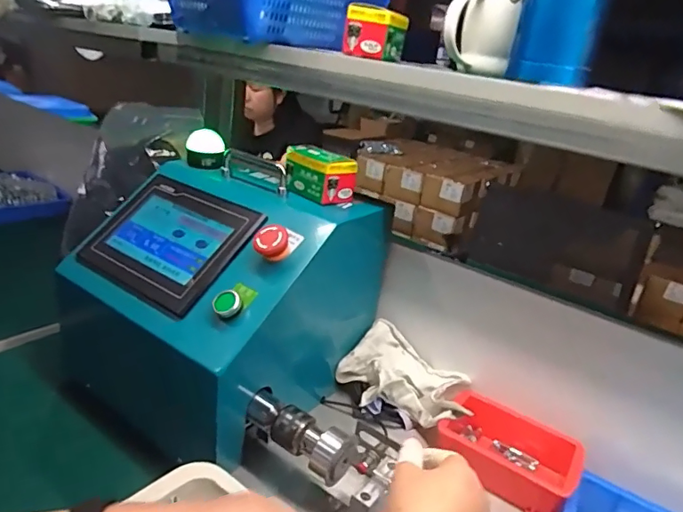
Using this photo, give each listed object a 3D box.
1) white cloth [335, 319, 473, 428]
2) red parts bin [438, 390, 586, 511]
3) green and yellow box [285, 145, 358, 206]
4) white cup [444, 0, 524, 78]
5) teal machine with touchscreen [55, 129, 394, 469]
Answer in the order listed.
[{"bbox_3d":[0.086,0.159,0.650,0.172,0.057,0.108,18,25,22],"label":"white cloth"},{"bbox_3d":[0.191,0.227,0.579,0.152,0.049,0.099,22,27,30],"label":"red parts bin"},{"bbox_3d":[-0.030,-0.100,0.623,0.059,0.063,0.082,-13,31,-40],"label":"green and yellow box"},{"bbox_3d":[0.147,-0.247,0.535,0.070,0.089,0.083,10,23,5],"label":"white cup"},{"bbox_3d":[-0.161,0.049,0.671,0.328,0.302,0.305,24,28,33],"label":"teal machine with touchscreen"}]

